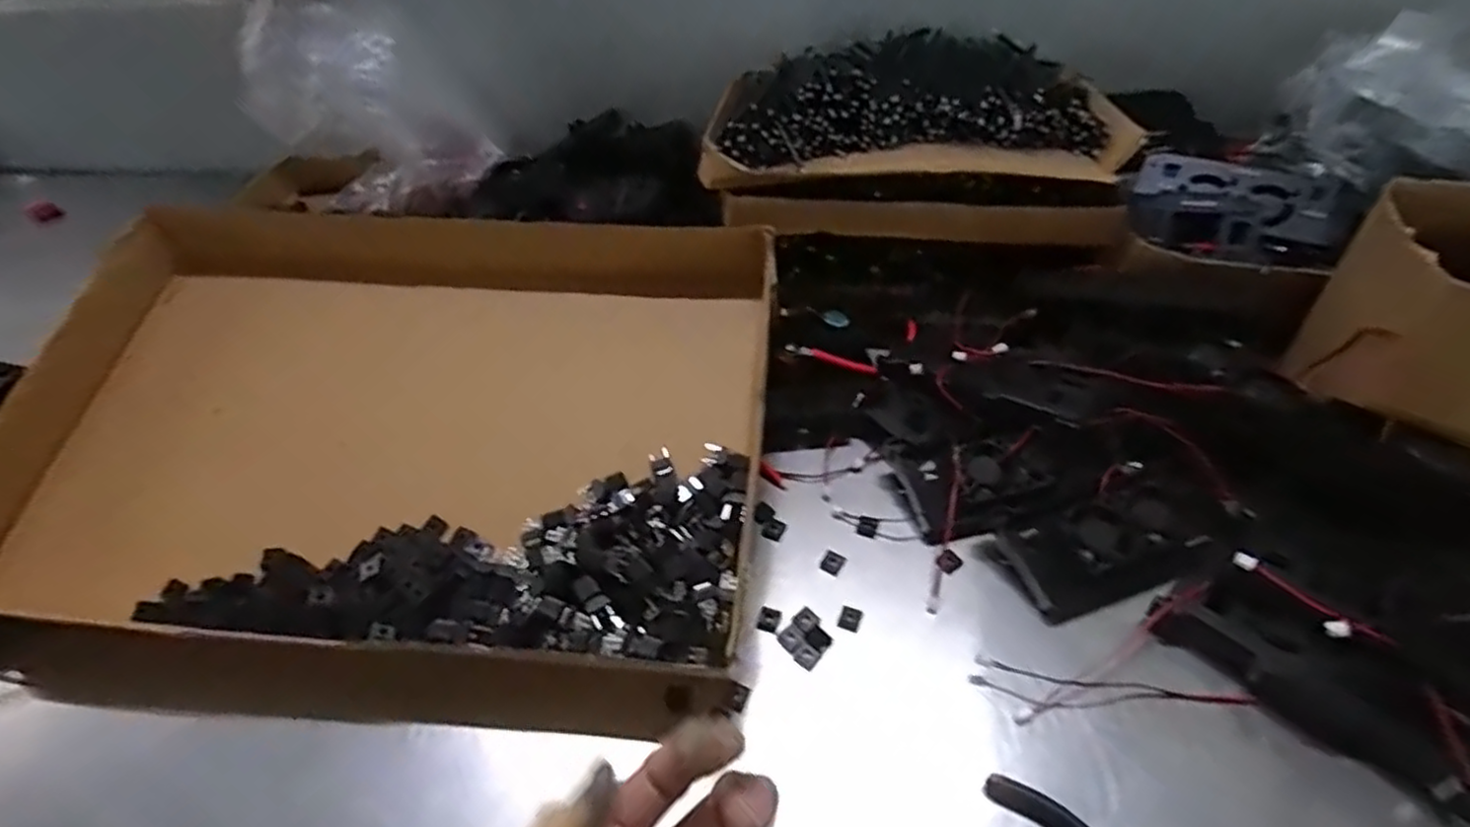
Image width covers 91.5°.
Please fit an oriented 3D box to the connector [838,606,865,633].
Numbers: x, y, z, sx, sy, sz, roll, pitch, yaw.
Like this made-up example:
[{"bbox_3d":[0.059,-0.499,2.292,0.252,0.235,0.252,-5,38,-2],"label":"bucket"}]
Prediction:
[{"bbox_3d":[0.070,0.125,0.434,0.013,0.004,0.014,13,48,19],"label":"connector"}]

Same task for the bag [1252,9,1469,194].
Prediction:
[{"bbox_3d":[0.513,-0.218,0.535,0.183,0.098,0.100,27,54,29],"label":"bag"}]

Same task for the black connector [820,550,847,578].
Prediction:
[{"bbox_3d":[0.064,0.097,0.465,0.014,0.004,0.016,24,53,27],"label":"black connector"}]

